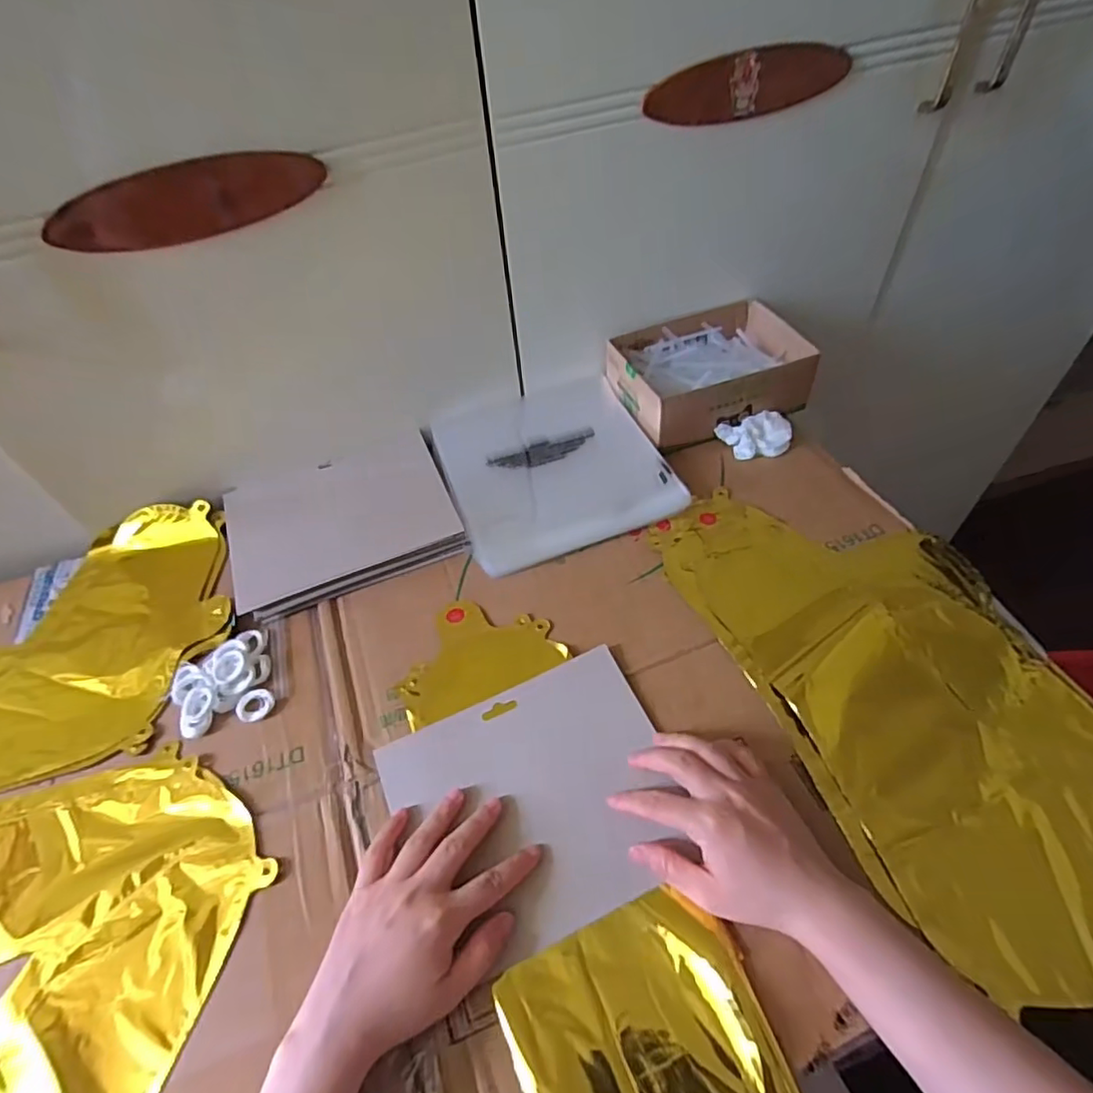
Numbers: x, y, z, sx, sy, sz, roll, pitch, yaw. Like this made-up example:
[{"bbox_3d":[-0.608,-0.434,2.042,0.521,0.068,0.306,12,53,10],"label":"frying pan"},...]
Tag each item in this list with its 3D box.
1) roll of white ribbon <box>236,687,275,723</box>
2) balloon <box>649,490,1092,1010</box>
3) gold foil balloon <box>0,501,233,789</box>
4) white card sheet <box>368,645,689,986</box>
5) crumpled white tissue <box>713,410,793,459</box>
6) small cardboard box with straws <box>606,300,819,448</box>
[{"bbox_3d":[-0.226,0.123,0.479,0.028,0.005,0.025,-28,56,-16],"label":"roll of white ribbon"},{"bbox_3d":[0.272,0.097,0.454,0.216,0.015,0.424,-21,55,-12],"label":"balloon"},{"bbox_3d":[-0.470,0.115,0.513,0.401,0.030,0.229,-22,55,-12],"label":"gold foil balloon"},{"bbox_3d":[-0.005,0.173,0.426,0.186,0.006,0.162,-23,55,-10],"label":"white card sheet"},{"bbox_3d":[0.211,-0.111,0.622,0.067,0.022,0.043,-16,54,-8],"label":"crumpled white tissue"},{"bbox_3d":[0.173,-0.188,0.659,0.187,0.054,0.140,-20,55,-11],"label":"small cardboard box with straws"}]

